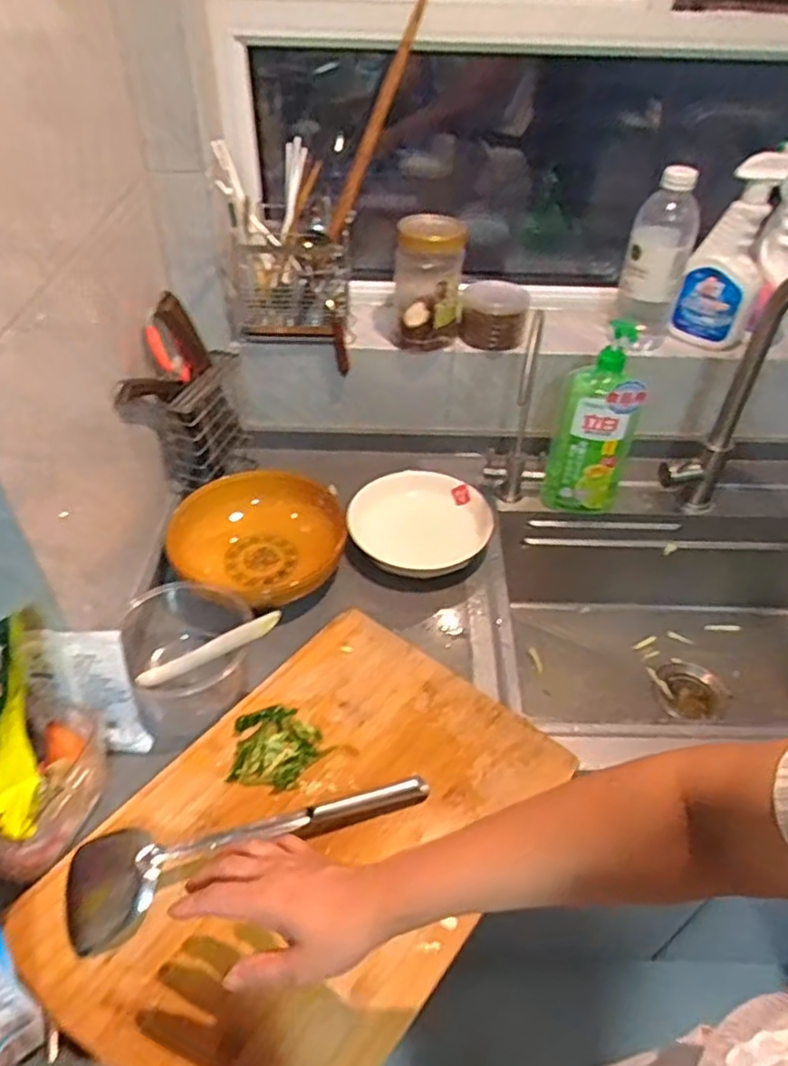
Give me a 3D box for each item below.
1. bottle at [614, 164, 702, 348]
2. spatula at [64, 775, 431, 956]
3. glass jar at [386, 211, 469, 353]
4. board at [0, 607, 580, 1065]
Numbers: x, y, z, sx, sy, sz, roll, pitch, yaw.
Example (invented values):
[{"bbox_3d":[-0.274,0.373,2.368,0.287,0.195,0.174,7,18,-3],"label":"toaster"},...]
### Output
[{"bbox_3d":[0.373,-0.388,0.971,0.084,0.229,0.084,15,45,13],"label":"bottle"},{"bbox_3d":[-0.130,0.291,0.628,0.337,0.041,0.089,-8,44,-11],"label":"spatula"},{"bbox_3d":[0.048,-0.367,0.991,0.101,0.164,0.114,5,44,3],"label":"glass jar"},{"bbox_3d":[-0.075,0.289,0.659,0.320,0.027,0.463,30,50,27],"label":"board"}]

